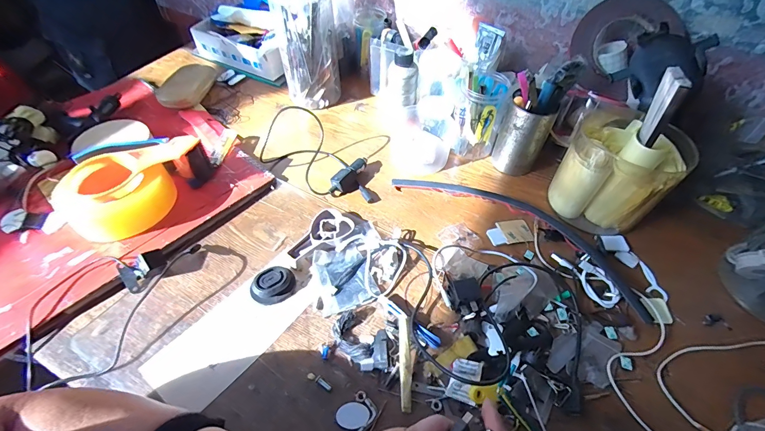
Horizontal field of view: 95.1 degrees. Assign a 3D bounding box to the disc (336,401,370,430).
[{"bbox_3d":[-0.028,0.186,0.327,0.030,0.004,0.022,0,49,-1],"label":"disc"}]

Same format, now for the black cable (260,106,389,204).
[{"bbox_3d":[-0.099,-0.108,0.560,0.206,0.025,0.200,5,50,1],"label":"black cable"}]

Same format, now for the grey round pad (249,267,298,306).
[{"bbox_3d":[-0.126,0.080,0.404,0.036,0.019,0.049,32,56,24],"label":"grey round pad"}]

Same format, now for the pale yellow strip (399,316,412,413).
[{"bbox_3d":[0.023,0.148,0.357,0.012,0.016,0.090,1,49,1],"label":"pale yellow strip"}]

